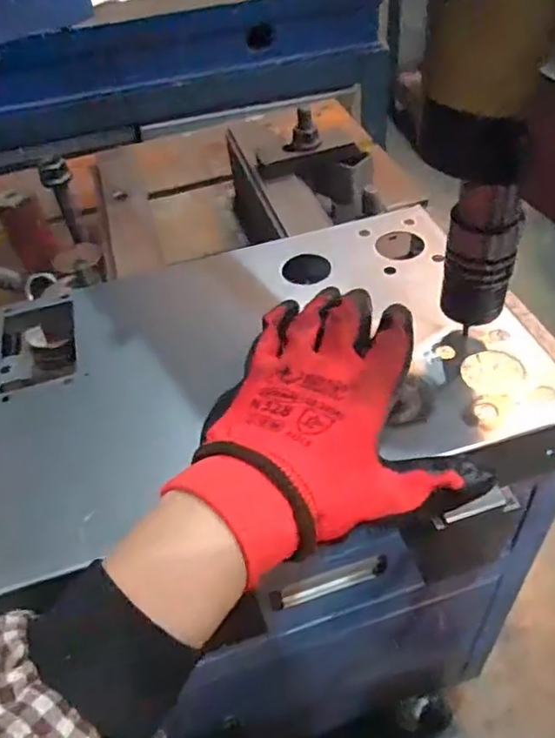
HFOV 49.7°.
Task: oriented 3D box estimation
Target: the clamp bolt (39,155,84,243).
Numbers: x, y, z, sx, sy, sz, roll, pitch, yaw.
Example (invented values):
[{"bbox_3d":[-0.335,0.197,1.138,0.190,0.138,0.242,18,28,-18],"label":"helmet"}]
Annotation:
[{"bbox_3d":[-0.191,-0.153,0.537,0.019,0.081,0.020,32,58,30],"label":"clamp bolt"}]

